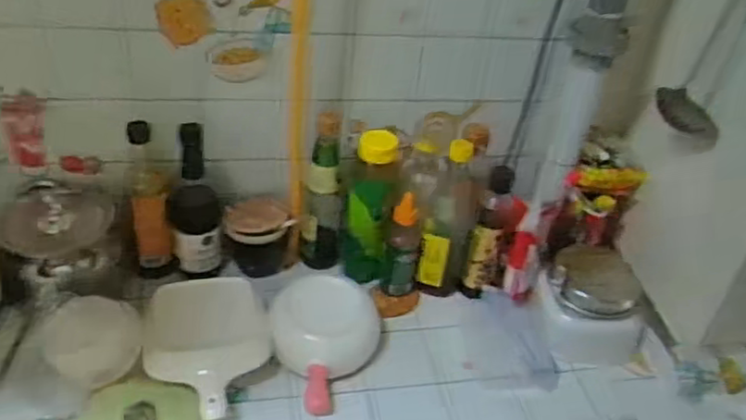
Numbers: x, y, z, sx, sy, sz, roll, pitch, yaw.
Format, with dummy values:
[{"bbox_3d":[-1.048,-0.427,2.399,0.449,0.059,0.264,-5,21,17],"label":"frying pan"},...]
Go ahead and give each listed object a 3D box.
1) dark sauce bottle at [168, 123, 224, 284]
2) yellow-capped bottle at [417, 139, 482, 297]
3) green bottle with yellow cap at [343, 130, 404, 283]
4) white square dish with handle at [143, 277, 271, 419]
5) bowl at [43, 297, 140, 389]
[{"bbox_3d":[-0.252,-0.006,0.957,0.075,0.231,0.061,-4,37,-15],"label":"dark sauce bottle"},{"bbox_3d":[0.117,0.010,1.000,0.073,0.244,0.073,11,36,5],"label":"yellow-capped bottle"},{"bbox_3d":[0.003,-0.002,1.001,0.082,0.231,0.087,-6,38,-18],"label":"green bottle with yellow cap"},{"bbox_3d":[-0.209,0.172,0.857,0.150,0.037,0.190,-3,56,-12],"label":"white square dish with handle"},{"bbox_3d":[-0.335,0.156,0.813,0.109,0.058,0.090,-9,39,-21],"label":"bowl"}]

